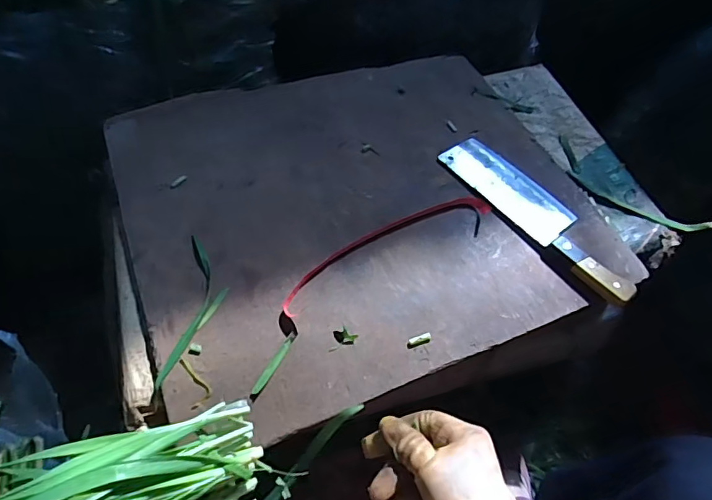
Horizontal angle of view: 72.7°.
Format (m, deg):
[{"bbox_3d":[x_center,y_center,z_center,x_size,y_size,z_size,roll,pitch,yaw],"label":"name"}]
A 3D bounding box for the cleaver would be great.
[{"bbox_3d":[0.212,-0.049,0.572,0.067,0.020,0.272,-31,64,-19],"label":"cleaver"}]

